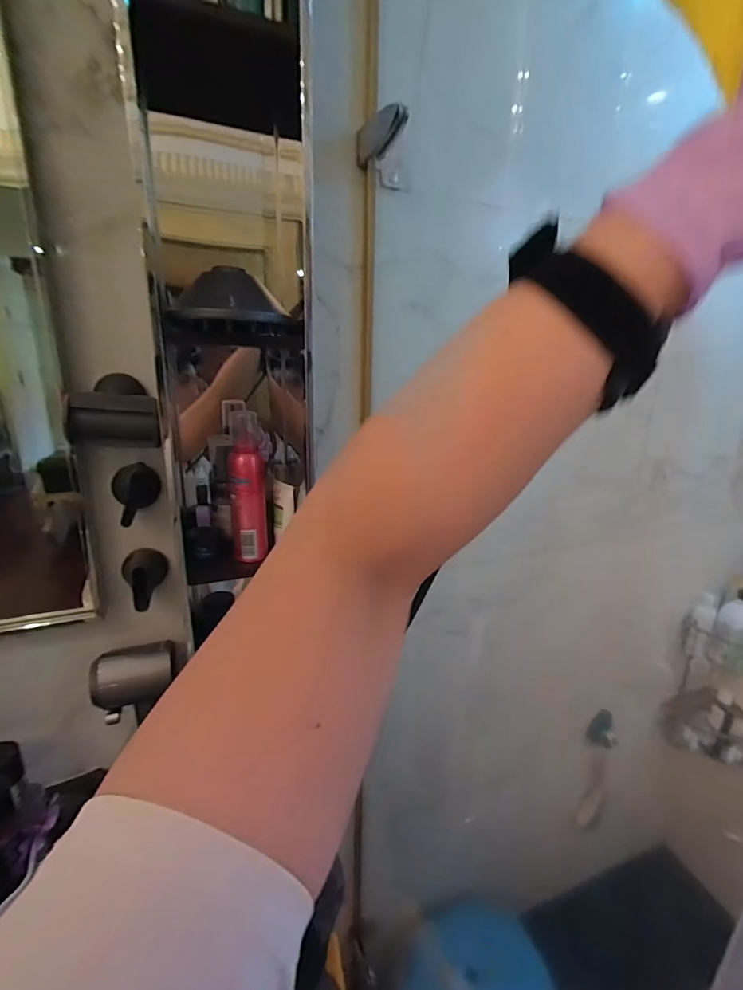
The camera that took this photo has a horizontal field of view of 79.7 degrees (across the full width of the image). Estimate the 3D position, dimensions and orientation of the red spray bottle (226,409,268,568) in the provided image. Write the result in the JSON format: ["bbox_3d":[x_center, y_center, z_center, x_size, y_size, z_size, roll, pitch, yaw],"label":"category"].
[{"bbox_3d":[-0.157,-0.006,0.566,0.043,0.195,0.046,-2,18,-12],"label":"red spray bottle"}]

